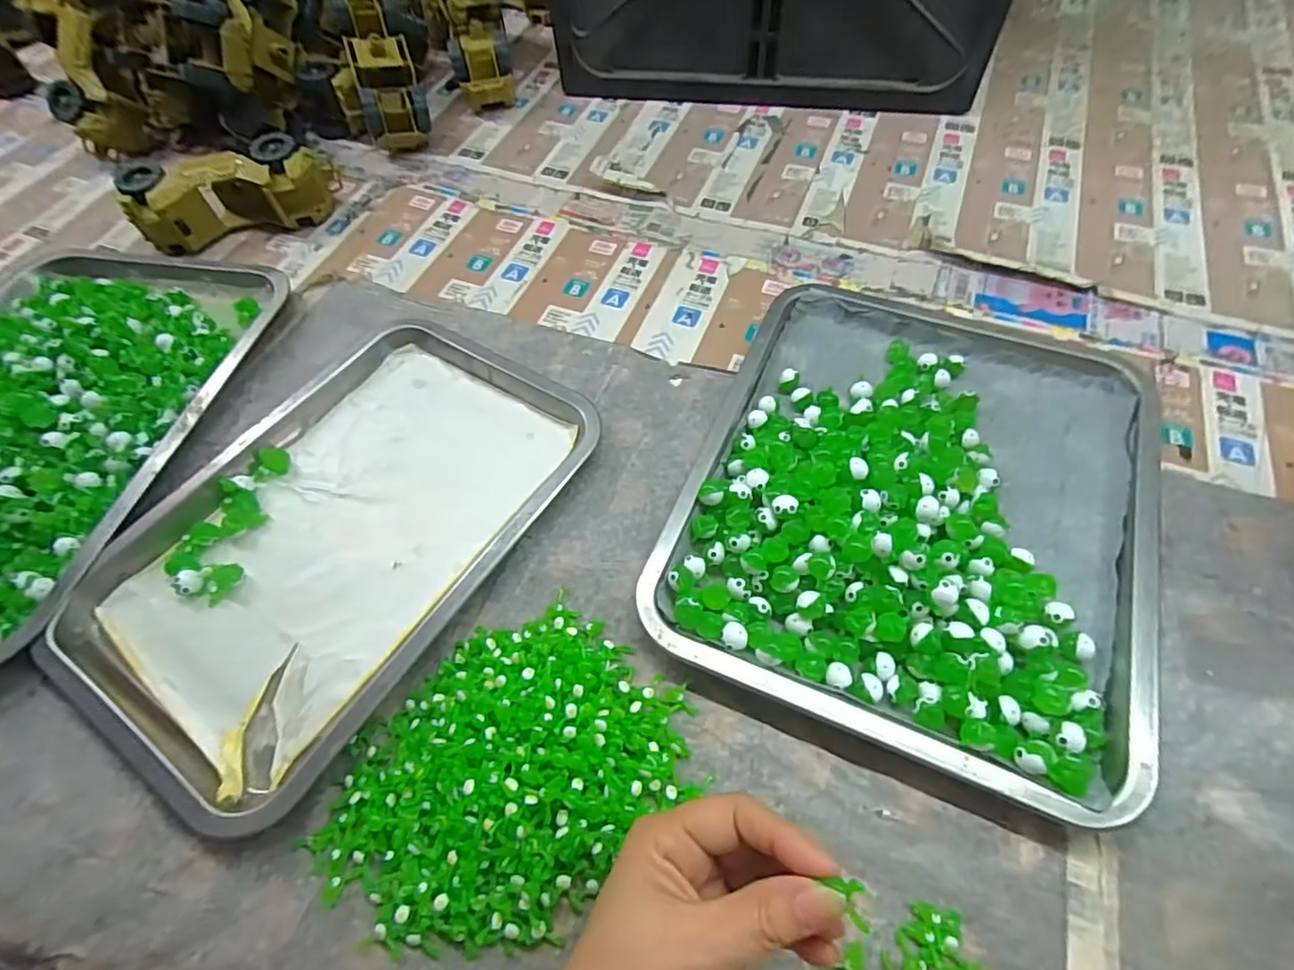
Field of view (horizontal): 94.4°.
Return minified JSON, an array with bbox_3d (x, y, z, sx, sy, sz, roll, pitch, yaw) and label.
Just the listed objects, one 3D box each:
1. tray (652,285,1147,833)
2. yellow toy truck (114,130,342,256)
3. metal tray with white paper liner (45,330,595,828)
[{"bbox_3d":[0.168,-0.006,0.374,0.259,0.036,0.320,19,62,14],"label":"tray"},{"bbox_3d":[-0.375,-0.268,0.551,0.168,0.064,0.068,-18,60,-8],"label":"yellow toy truck"},{"bbox_3d":[-0.190,0.024,0.382,0.210,0.021,0.315,32,66,20],"label":"metal tray with white paper liner"}]

